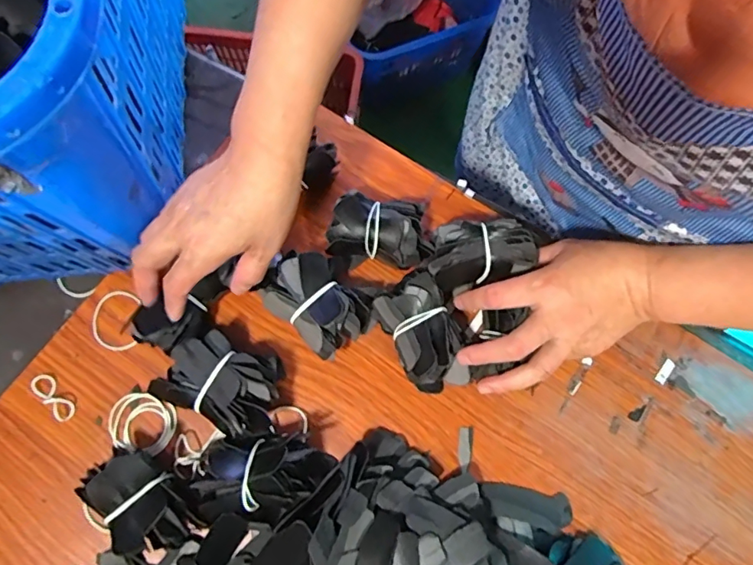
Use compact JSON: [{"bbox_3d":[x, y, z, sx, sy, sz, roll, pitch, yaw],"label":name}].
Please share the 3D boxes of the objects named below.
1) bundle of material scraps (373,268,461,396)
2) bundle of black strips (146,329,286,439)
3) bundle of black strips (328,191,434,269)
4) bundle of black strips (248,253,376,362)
[{"bbox_3d":[0.039,0.044,0.434,0.055,0.050,0.096,-24,76,-6],"label":"bundle of material scraps"},{"bbox_3d":[-0.131,0.083,0.423,0.092,0.058,0.072,29,77,7],"label":"bundle of black strips"},{"bbox_3d":[0.005,-0.048,0.459,0.089,0.052,0.057,10,75,3],"label":"bundle of black strips"},{"bbox_3d":[-0.052,0.019,0.441,0.091,0.051,0.063,40,78,10],"label":"bundle of black strips"}]

